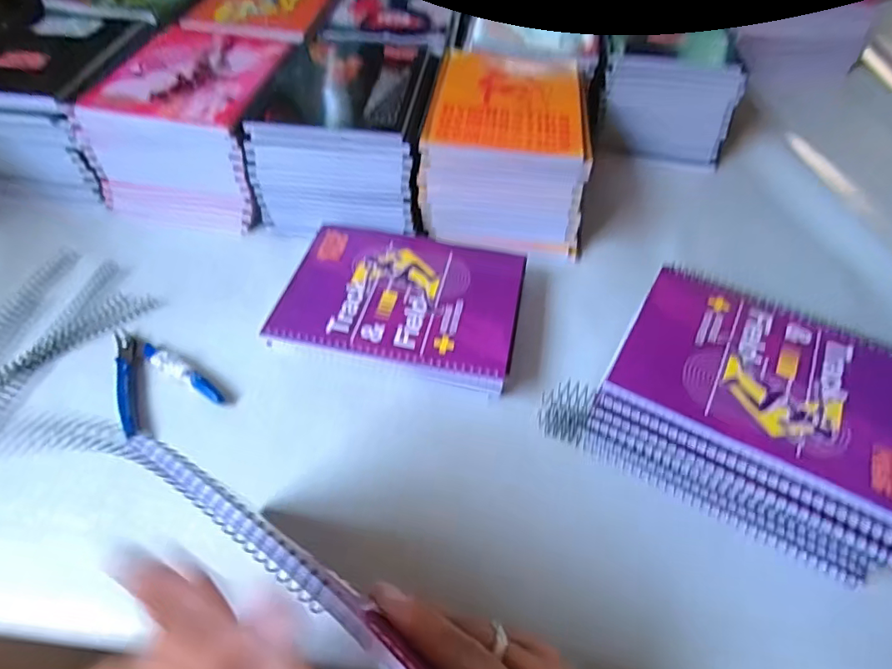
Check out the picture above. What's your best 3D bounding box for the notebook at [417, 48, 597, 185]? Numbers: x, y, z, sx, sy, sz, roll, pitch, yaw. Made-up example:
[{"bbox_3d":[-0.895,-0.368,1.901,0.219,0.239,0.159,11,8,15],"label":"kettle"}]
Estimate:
[{"bbox_3d":[0.066,-0.242,0.535,0.153,0.012,0.202,6,52,3],"label":"notebook"}]

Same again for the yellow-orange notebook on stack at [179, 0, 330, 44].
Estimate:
[{"bbox_3d":[-0.226,-0.423,0.664,0.142,0.008,0.212,6,52,3],"label":"yellow-orange notebook on stack"}]

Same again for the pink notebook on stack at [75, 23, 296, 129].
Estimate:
[{"bbox_3d":[-0.254,-0.269,0.535,0.149,0.008,0.183,6,52,3],"label":"pink notebook on stack"}]

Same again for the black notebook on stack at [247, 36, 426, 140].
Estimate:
[{"bbox_3d":[-0.103,-0.261,0.542,0.149,0.008,0.184,6,52,3],"label":"black notebook on stack"}]

